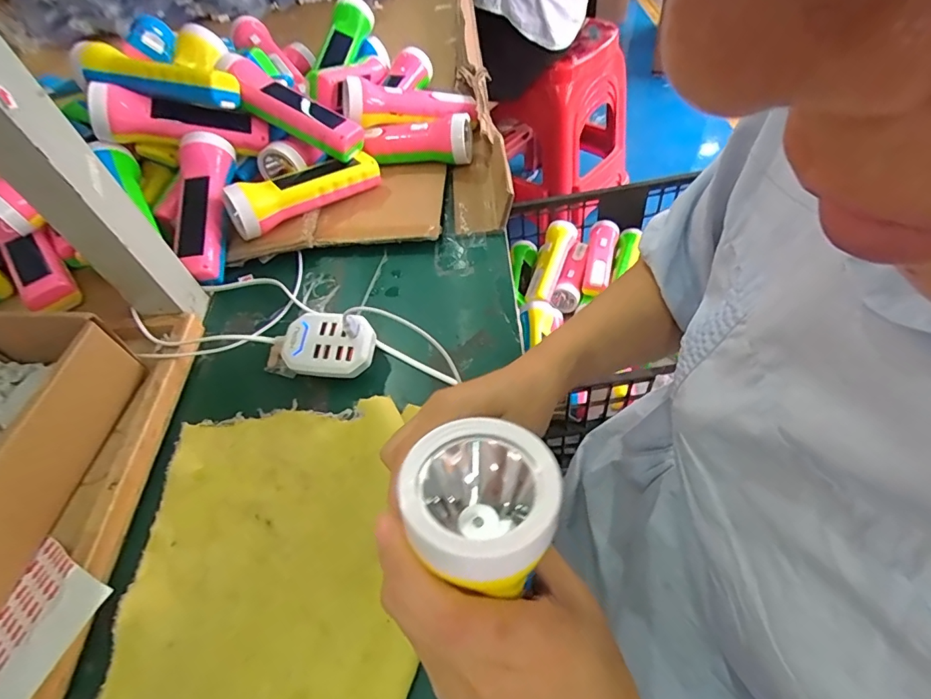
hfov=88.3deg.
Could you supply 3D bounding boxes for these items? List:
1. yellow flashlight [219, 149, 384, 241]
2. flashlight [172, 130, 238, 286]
[{"bbox_3d":[-0.172,-0.173,0.510,0.159,0.058,0.049,-36,59,-21],"label":"yellow flashlight"},{"bbox_3d":[-0.264,-0.139,0.490,0.047,0.050,0.160,-6,74,0],"label":"flashlight"}]

